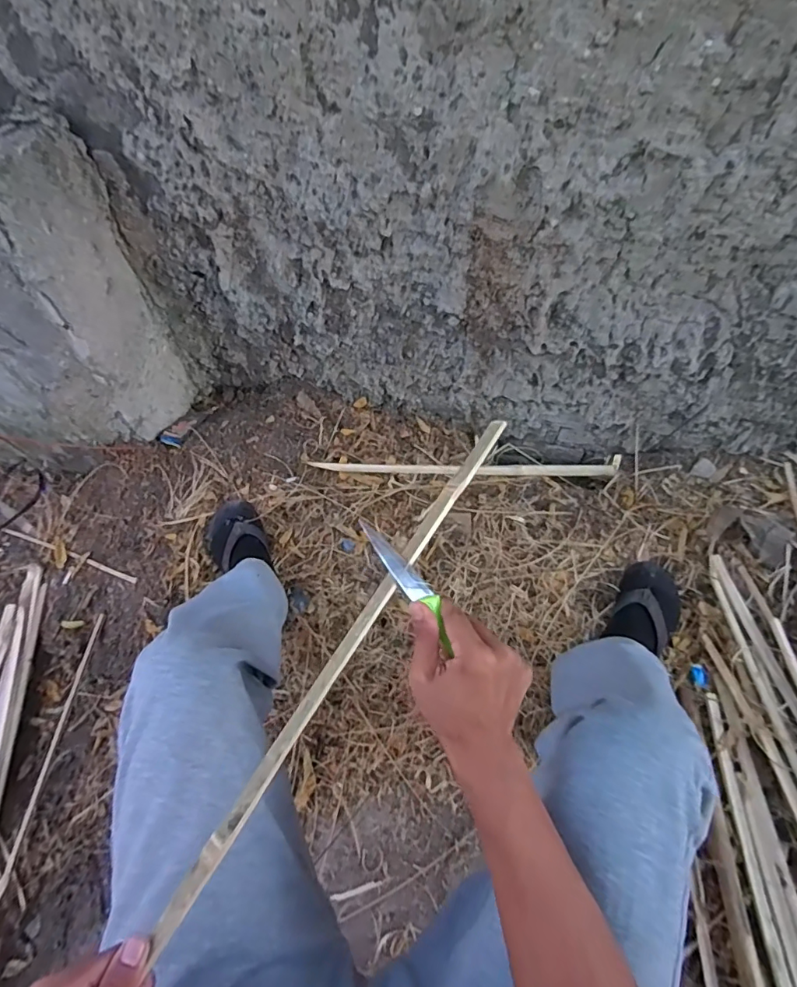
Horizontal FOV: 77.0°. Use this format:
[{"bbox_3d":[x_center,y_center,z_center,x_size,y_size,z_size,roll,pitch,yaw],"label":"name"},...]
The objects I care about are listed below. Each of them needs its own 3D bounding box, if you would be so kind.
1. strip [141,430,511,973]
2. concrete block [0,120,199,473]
[{"bbox_3d":[-0.031,0.113,0.413,0.017,0.008,0.471,27,68,22],"label":"strip"},{"bbox_3d":[-0.842,-0.360,0.951,0.673,0.526,0.353,16,57,15],"label":"concrete block"}]

